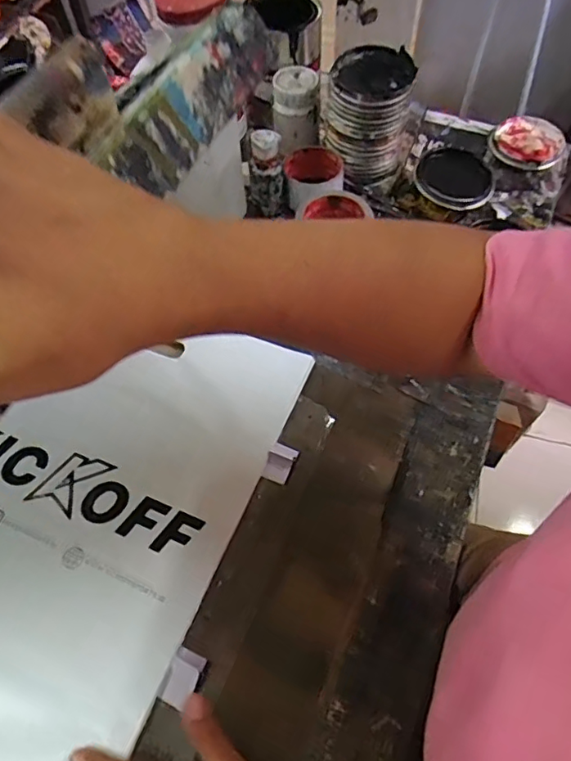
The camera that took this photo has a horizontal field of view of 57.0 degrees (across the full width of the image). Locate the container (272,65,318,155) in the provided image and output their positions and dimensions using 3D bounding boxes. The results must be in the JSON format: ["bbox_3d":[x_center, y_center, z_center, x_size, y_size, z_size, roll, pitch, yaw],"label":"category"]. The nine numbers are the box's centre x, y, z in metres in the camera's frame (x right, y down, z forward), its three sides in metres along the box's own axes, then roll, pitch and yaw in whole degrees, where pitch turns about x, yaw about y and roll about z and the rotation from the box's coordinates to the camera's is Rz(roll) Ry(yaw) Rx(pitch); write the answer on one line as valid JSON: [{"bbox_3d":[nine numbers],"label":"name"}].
[{"bbox_3d":[0.014,-0.369,0.719,0.060,0.083,0.065,3,61,4],"label":"container"}]

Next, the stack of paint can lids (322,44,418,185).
[{"bbox_3d":[0.105,-0.345,0.684,0.099,0.133,0.102,10,62,7],"label":"stack of paint can lids"}]

